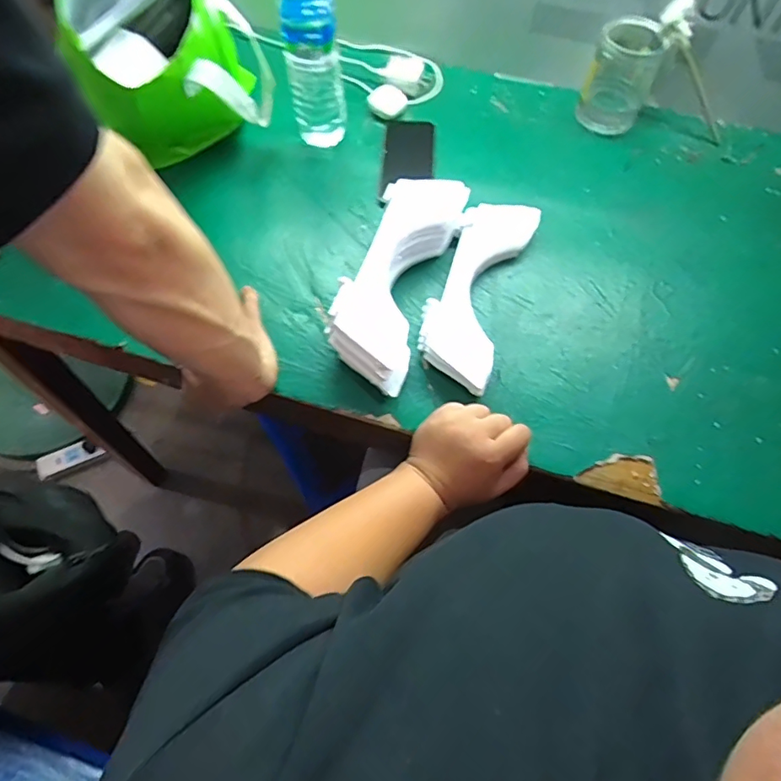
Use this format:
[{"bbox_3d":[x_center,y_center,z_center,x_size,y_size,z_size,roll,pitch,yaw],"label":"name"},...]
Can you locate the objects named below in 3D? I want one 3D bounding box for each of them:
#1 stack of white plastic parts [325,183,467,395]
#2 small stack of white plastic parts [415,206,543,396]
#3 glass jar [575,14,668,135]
[{"bbox_3d":[0.008,-0.124,0.560,0.082,0.076,0.260,18,63,7],"label":"stack of white plastic parts"},{"bbox_3d":[0.097,-0.117,0.579,0.084,0.033,0.248,18,63,7],"label":"small stack of white plastic parts"},{"bbox_3d":[0.301,-0.412,0.680,0.082,0.102,0.075,1,62,-2],"label":"glass jar"}]

